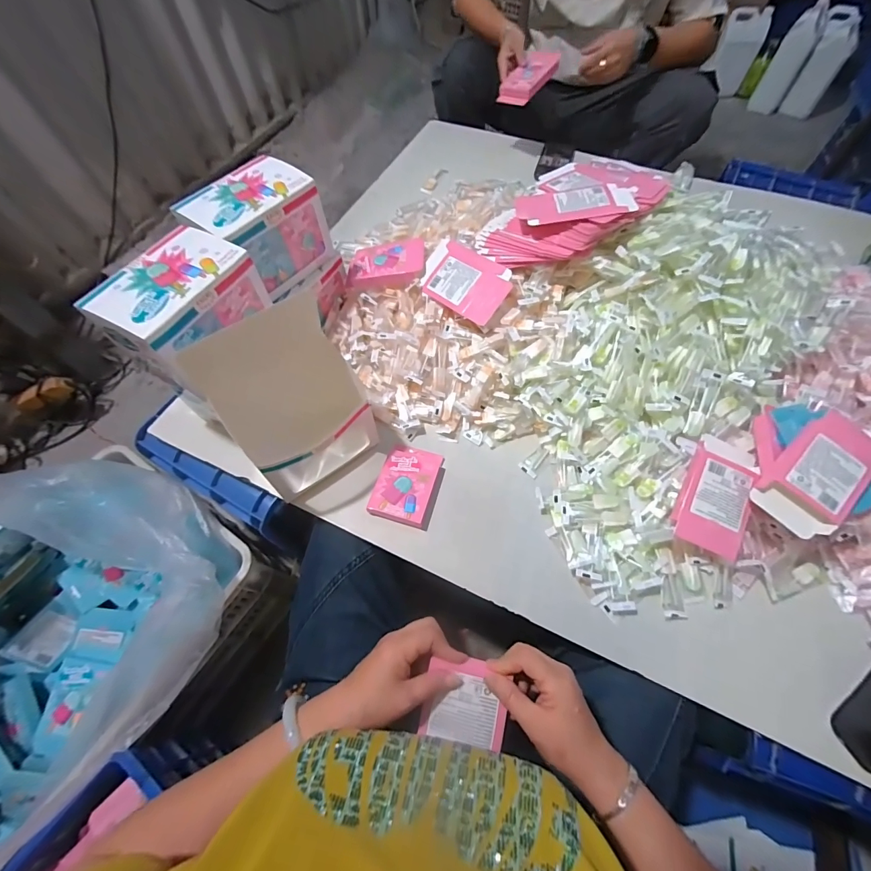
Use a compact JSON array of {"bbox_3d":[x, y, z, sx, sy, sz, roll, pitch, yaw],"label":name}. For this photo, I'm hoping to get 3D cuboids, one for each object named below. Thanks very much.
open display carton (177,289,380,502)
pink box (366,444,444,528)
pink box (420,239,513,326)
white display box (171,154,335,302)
[{"bbox_3d":[-0.172,-0.027,0.506,0.153,0.252,0.091,-30,65,-14],"label":"open display carton"},{"bbox_3d":[-0.043,0.074,0.586,0.082,0.026,0.118,14,63,8],"label":"pink box"},{"bbox_3d":[0.047,-0.257,0.644,0.168,0.010,0.102,39,95,29],"label":"pink box"},{"bbox_3d":[-0.259,-0.309,0.591,0.118,0.118,0.173,25,65,14],"label":"white display box"}]

